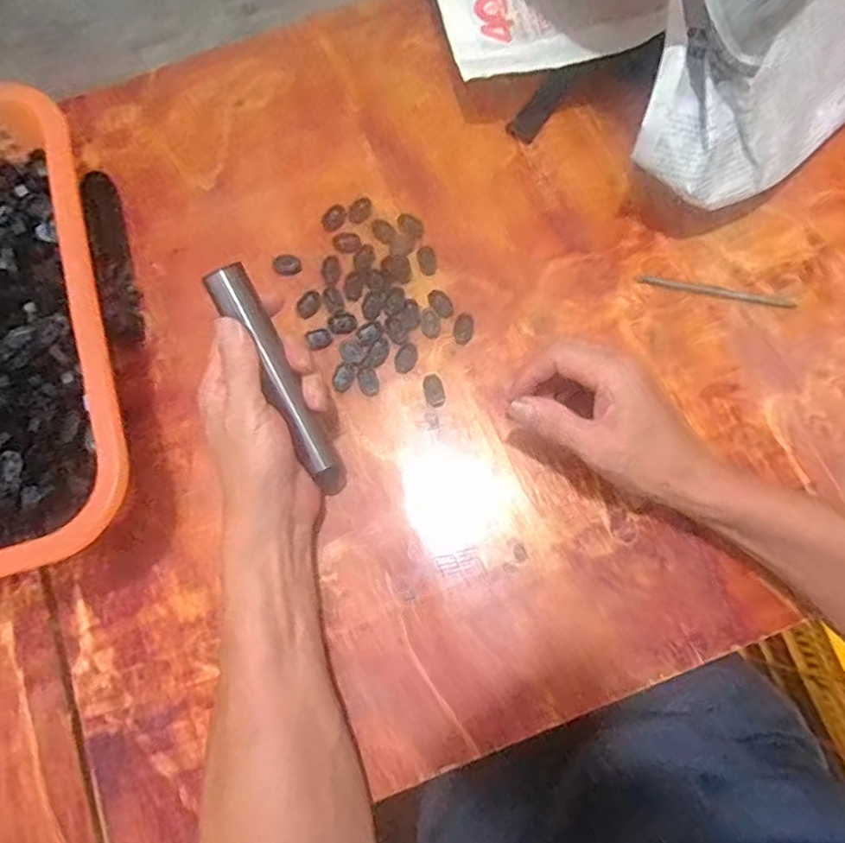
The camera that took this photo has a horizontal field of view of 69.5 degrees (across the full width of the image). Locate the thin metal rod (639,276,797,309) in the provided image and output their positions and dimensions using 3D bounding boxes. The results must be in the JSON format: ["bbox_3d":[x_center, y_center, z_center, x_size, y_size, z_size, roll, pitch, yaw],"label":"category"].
[{"bbox_3d":[0.216,-0.096,0.449,0.113,0.004,0.008,12,74,4],"label":"thin metal rod"}]

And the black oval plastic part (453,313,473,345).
[{"bbox_3d":[0.031,-0.069,0.453,0.014,0.004,0.025,10,74,4],"label":"black oval plastic part"}]

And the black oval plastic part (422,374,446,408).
[{"bbox_3d":[0.009,-0.022,0.439,0.014,0.009,0.022,-16,74,-4],"label":"black oval plastic part"}]

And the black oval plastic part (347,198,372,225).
[{"bbox_3d":[-0.049,-0.166,0.478,0.017,0.004,0.024,37,77,11],"label":"black oval plastic part"}]

